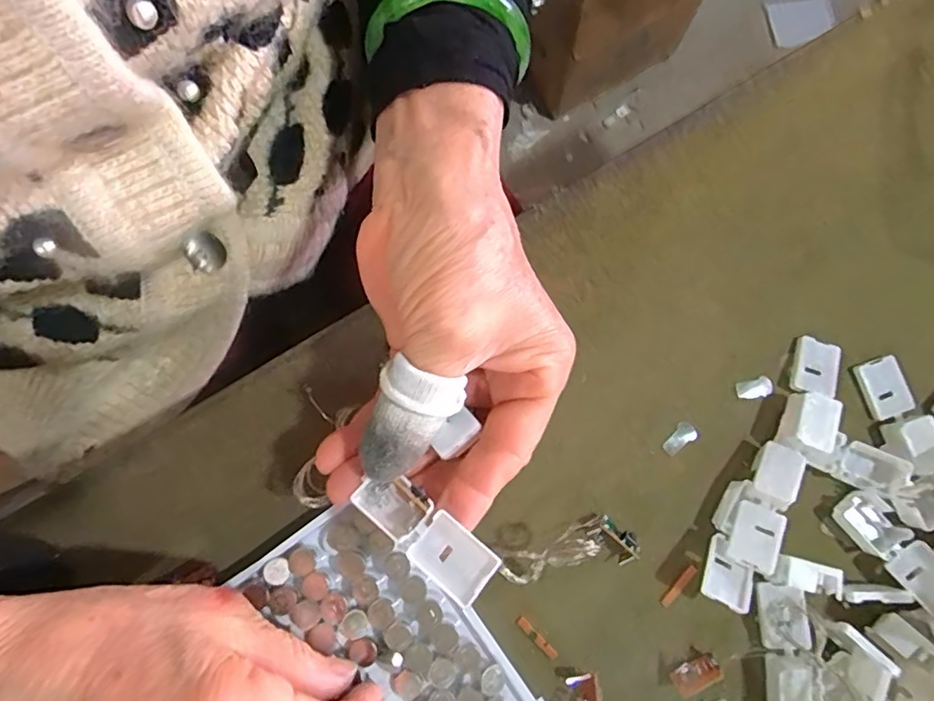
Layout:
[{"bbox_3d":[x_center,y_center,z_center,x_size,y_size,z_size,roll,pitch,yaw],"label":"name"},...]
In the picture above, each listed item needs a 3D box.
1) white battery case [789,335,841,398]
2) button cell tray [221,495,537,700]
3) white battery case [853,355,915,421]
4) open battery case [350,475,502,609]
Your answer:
[{"bbox_3d":[0.166,0.008,0.264,0.021,0.004,0.026,15,82,2],"label":"white battery case"},{"bbox_3d":[-0.038,0.133,0.229,0.090,0.019,0.128,-37,77,-10],"label":"button cell tray"},{"bbox_3d":[0.198,0.017,0.264,0.018,0.005,0.027,-16,82,-3],"label":"white battery case"},{"bbox_3d":[-0.015,0.064,0.193,0.055,0.012,0.019,31,76,27],"label":"open battery case"}]

